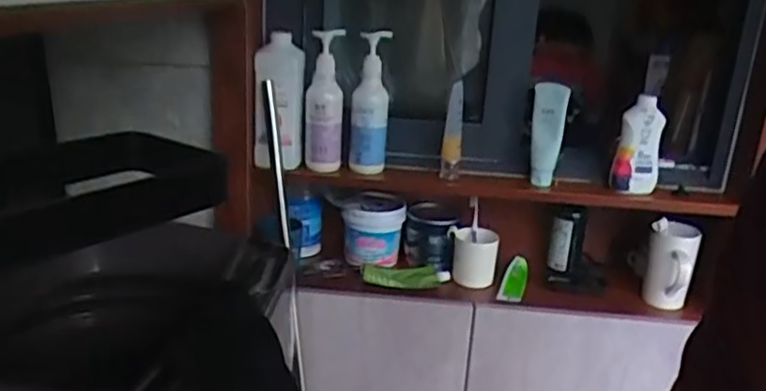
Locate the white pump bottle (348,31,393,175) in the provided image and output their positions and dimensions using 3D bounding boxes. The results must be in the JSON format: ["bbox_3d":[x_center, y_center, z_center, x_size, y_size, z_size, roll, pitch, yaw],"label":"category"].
[{"bbox_3d":[-0.022,-0.163,1.181,0.065,0.239,0.069,5,18,3],"label":"white pump bottle"}]

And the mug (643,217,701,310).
[{"bbox_3d":[0.540,0.120,1.251,0.083,0.164,0.096,12,20,25],"label":"mug"}]

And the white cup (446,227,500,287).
[{"bbox_3d":[0.173,0.115,1.291,0.094,0.097,0.084,7,19,11],"label":"white cup"}]

